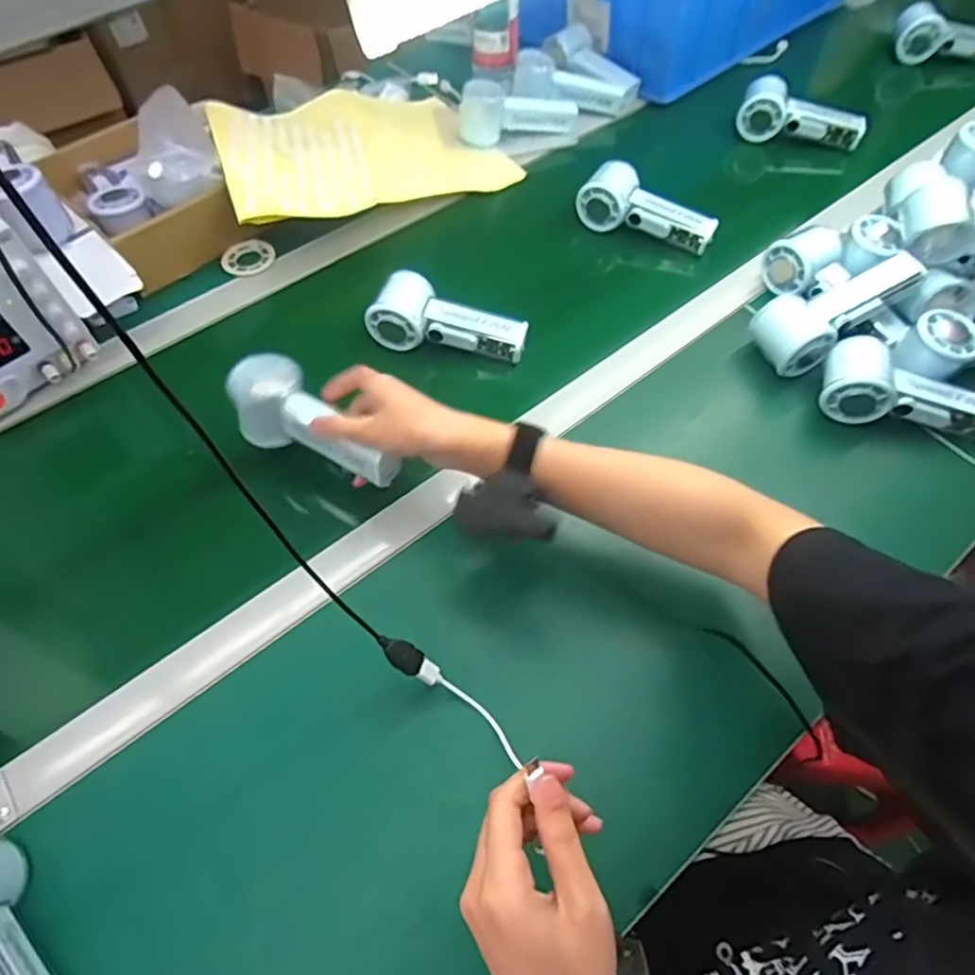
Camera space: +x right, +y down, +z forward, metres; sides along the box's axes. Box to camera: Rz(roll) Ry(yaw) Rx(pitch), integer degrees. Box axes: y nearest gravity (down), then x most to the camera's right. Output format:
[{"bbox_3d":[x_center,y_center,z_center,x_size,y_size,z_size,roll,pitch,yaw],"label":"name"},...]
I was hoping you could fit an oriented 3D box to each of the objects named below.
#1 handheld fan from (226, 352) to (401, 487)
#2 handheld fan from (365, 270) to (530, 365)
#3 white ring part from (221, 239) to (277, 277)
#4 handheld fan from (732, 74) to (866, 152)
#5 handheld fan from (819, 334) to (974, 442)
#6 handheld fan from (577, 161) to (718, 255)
[{"bbox_3d":[-0.143,-0.047,0.511,0.162,0.044,0.060,35,65,11],"label":"handheld fan"},{"bbox_3d":[-0.037,-0.164,0.611,0.149,0.052,0.055,14,60,10],"label":"handheld fan"},{"bbox_3d":[-0.272,-0.262,0.708,0.058,0.005,0.059,-2,60,4],"label":"white ring part"},{"bbox_3d":[0.401,-0.472,0.805,0.155,0.065,0.046,9,57,-8],"label":"handheld fan"},{"bbox_3d":[0.380,-0.077,0.557,0.152,0.065,0.057,18,60,13],"label":"handheld fan"},{"bbox_3d":[0.179,-0.311,0.700,0.153,0.049,0.056,28,63,18],"label":"handheld fan"}]

